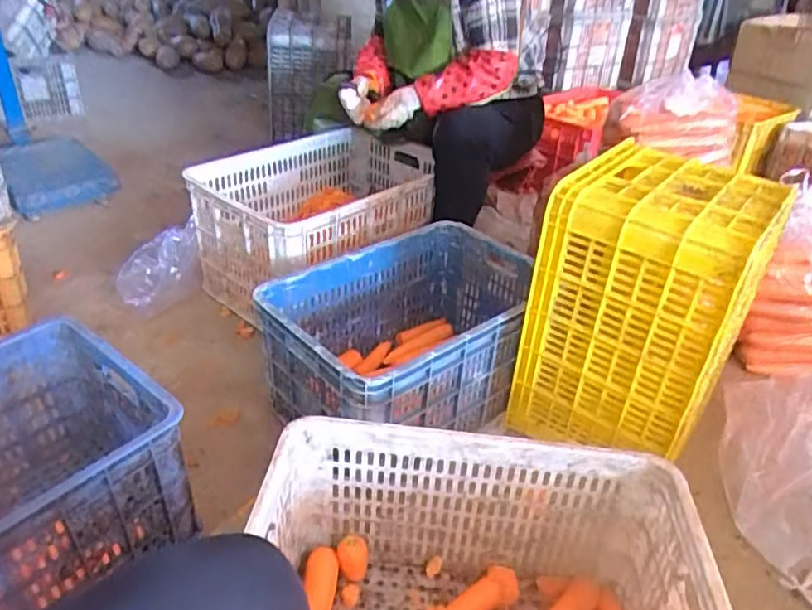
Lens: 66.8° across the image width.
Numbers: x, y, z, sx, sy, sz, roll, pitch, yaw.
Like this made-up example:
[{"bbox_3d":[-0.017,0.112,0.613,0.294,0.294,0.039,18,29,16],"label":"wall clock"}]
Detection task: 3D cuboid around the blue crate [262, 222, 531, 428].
[{"bbox_3d":[0.013,0.062,1.230,0.528,0.253,0.380,-25,42,-35],"label":"blue crate"}]

